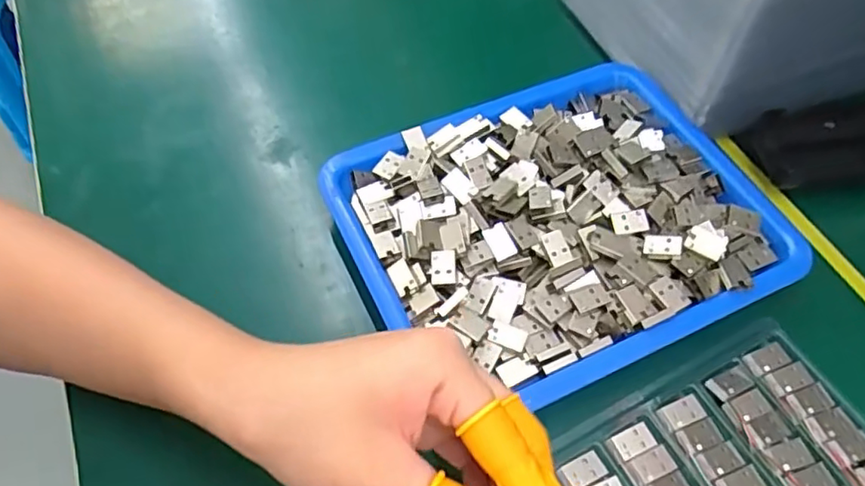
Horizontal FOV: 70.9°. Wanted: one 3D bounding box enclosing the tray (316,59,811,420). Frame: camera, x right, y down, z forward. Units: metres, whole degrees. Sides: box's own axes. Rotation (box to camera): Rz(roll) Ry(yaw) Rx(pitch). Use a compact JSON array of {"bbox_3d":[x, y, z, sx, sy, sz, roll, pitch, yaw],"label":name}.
[{"bbox_3d":[0.067,-0.012,0.327,0.213,0.030,0.167,-22,59,-13],"label":"tray"}]

